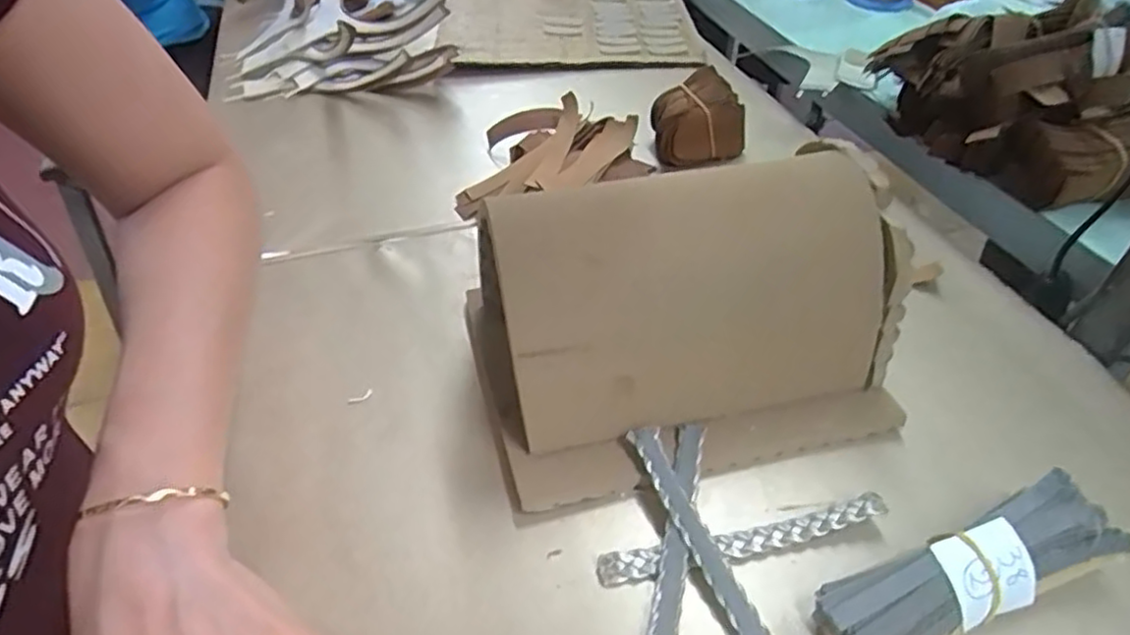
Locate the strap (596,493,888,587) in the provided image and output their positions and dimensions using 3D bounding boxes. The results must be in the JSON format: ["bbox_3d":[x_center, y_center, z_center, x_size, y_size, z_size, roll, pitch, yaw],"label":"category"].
[{"bbox_3d":[0.081,0.101,0.312,0.135,0.012,0.014,-8,43,-8],"label":"strap"}]

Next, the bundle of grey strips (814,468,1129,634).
[{"bbox_3d":[0.164,0.110,0.285,0.147,0.037,0.043,-20,46,-19],"label":"bundle of grey strips"}]

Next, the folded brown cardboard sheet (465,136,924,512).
[{"bbox_3d":[0.060,-0.006,0.349,0.201,0.121,0.127,-11,44,-11],"label":"folded brown cardboard sheet"}]

